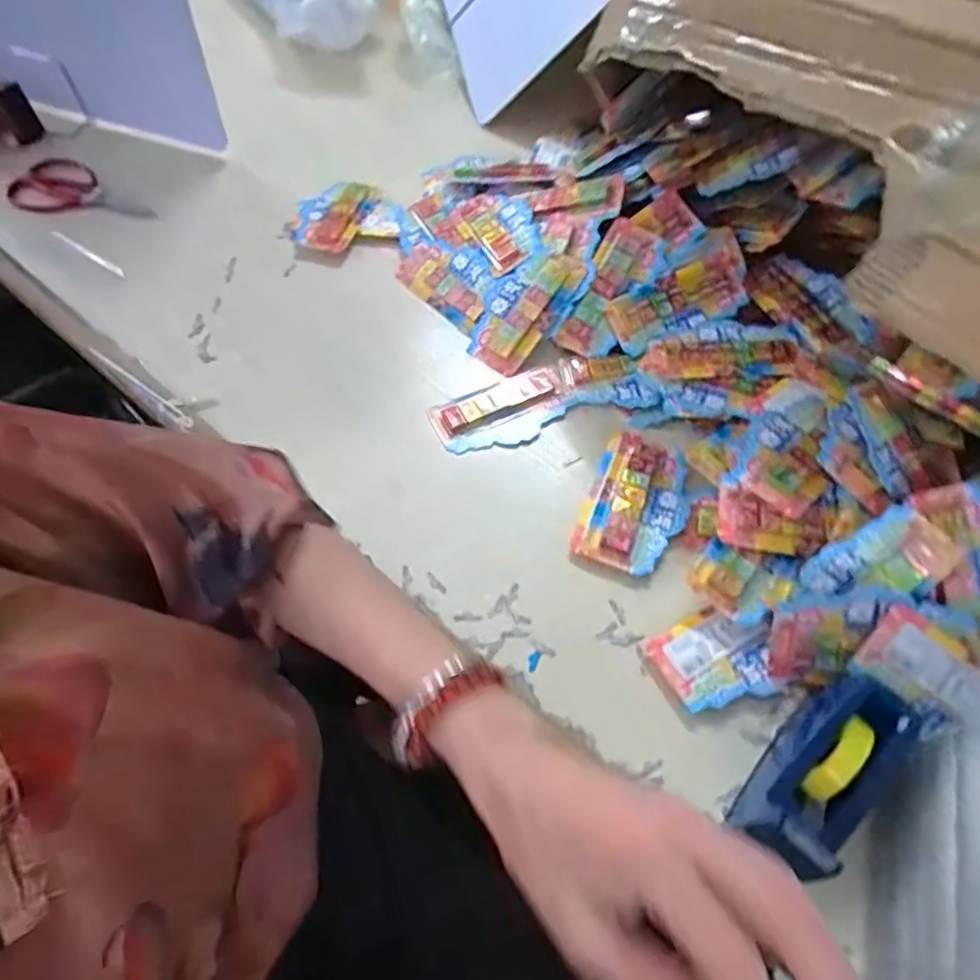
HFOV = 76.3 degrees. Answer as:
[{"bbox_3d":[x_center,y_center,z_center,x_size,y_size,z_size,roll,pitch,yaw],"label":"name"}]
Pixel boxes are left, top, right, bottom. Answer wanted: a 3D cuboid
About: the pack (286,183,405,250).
[{"bbox_3d":[-0.184,-0.349,0.790,0.135,0.023,0.095,-18,61,-12],"label":"pack"}]

